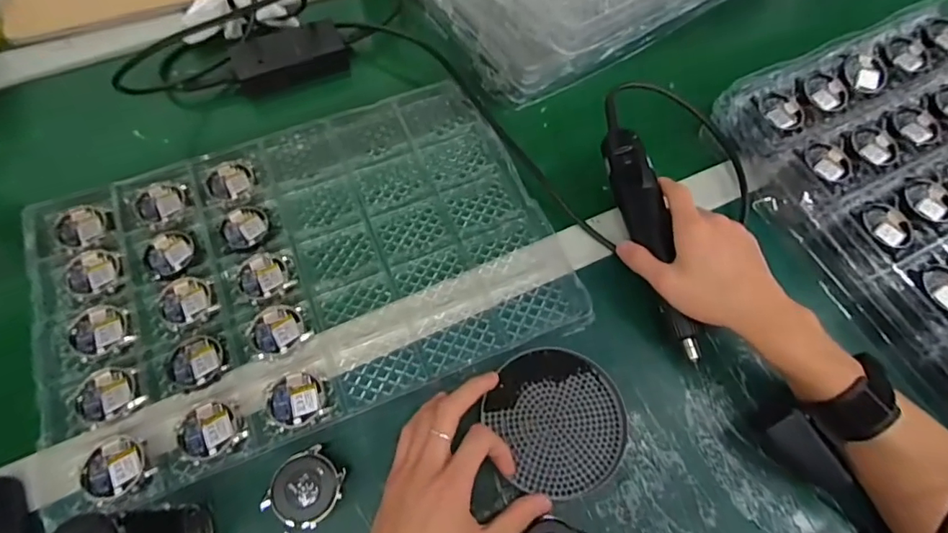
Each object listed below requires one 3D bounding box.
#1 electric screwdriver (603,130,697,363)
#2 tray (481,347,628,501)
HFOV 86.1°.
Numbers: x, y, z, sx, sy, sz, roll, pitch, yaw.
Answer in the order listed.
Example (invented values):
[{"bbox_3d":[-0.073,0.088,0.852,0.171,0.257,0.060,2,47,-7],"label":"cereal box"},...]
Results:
[{"bbox_3d":[0.161,-0.027,0.453,0.034,0.030,0.214,-11,74,-7],"label":"electric screwdriver"},{"bbox_3d":[0.068,0.122,0.408,0.103,0.008,0.112,1,66,-1],"label":"tray"}]

